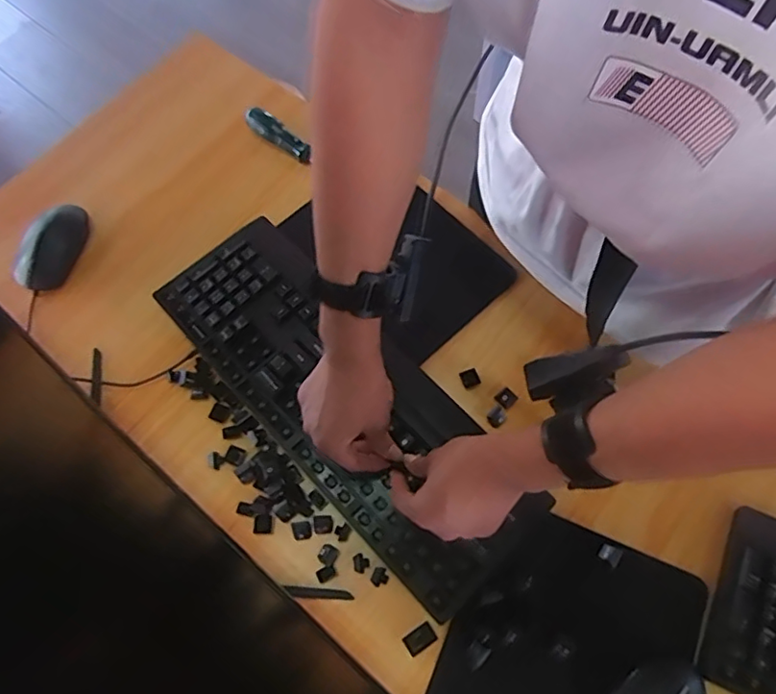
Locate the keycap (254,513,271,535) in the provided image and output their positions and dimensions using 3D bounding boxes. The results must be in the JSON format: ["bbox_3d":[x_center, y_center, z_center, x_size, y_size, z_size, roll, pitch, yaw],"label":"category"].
[{"bbox_3d":[-0.118,0.167,0.542,0.017,0.004,0.018,-1,67,0],"label":"keycap"}]

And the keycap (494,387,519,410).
[{"bbox_3d":[0.119,0.051,0.578,0.018,0.005,0.019,-37,71,-14],"label":"keycap"}]

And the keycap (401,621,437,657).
[{"bbox_3d":[0.028,0.255,0.504,0.028,0.005,0.018,-33,70,-11],"label":"keycap"}]

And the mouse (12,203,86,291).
[{"bbox_3d":[-0.388,-0.116,0.661,0.068,0.031,0.103,20,70,10],"label":"mouse"}]

